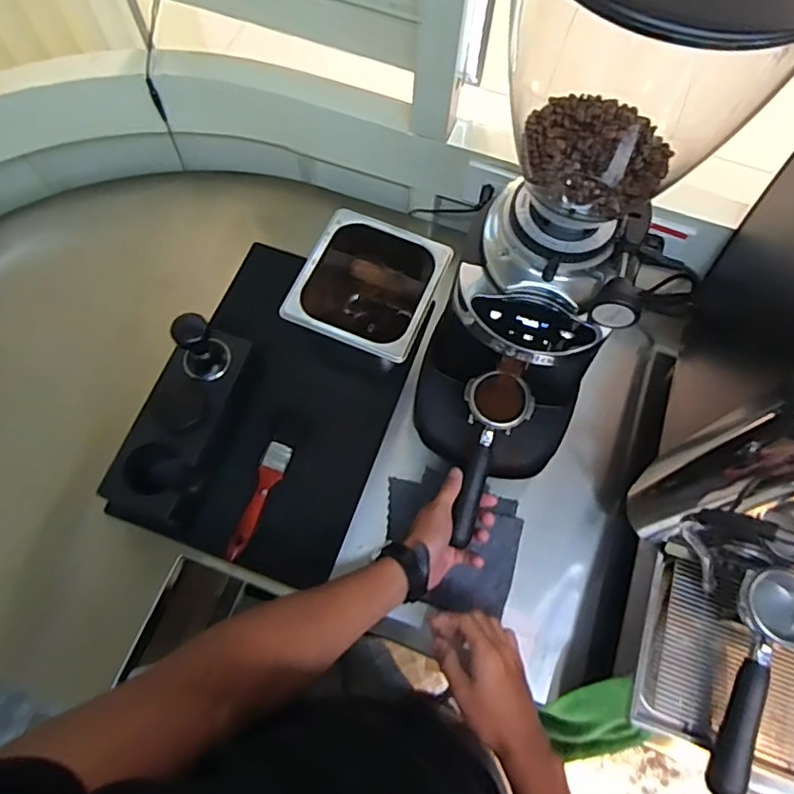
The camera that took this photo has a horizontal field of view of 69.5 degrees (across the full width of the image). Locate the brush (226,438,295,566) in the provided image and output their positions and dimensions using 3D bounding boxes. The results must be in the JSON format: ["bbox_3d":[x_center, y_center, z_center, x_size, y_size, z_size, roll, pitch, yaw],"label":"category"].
[{"bbox_3d":[-0.179,0.133,0.741,0.034,0.018,0.160,19,69,6],"label":"brush"}]

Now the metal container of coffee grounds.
[{"bbox_3d":[-0.036,-0.119,0.774,0.162,0.152,0.176,21,70,7],"label":"metal container of coffee grounds"}]

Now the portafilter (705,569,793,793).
[{"bbox_3d":[0.333,0.266,0.543,0.072,0.049,0.208,30,71,10],"label":"portafilter"}]

